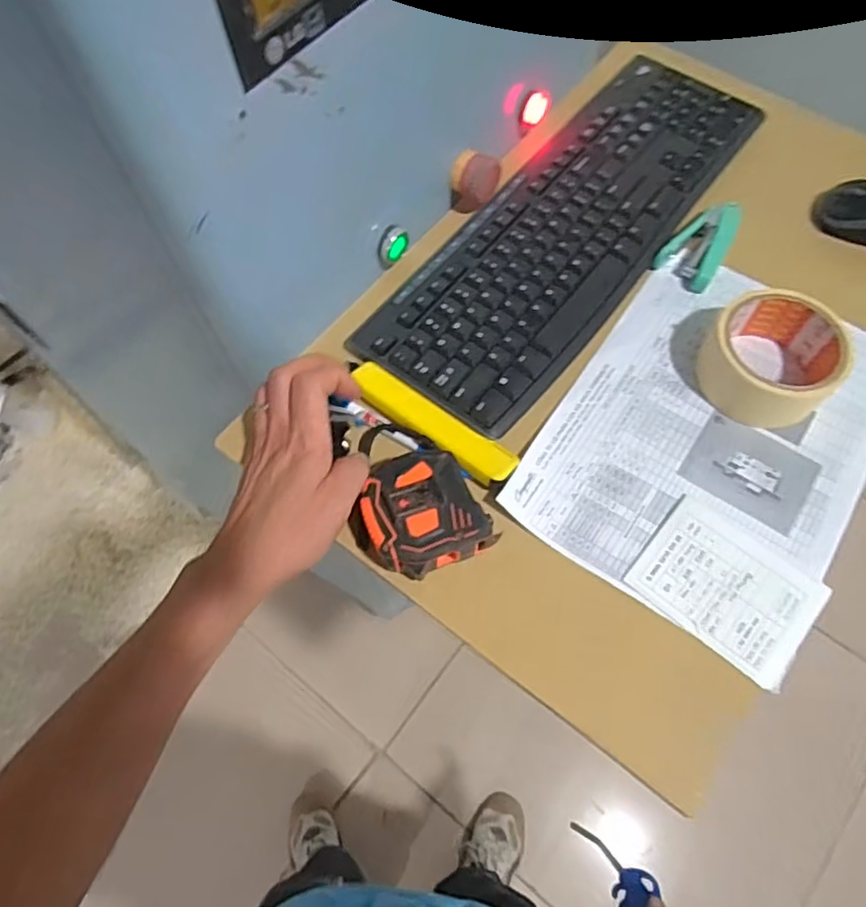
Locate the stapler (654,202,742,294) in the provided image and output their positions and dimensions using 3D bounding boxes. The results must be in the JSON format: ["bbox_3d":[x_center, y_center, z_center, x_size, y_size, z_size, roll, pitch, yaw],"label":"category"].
[{"bbox_3d":[0.229,-0.173,0.533,0.046,0.027,0.082,41,72,18],"label":"stapler"}]

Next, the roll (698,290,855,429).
[{"bbox_3d":[0.249,-0.070,0.469,0.088,0.057,0.091,-1,65,1],"label":"roll"}]

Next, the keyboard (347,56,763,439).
[{"bbox_3d":[0.123,-0.198,0.540,0.144,0.017,0.424,36,70,17],"label":"keyboard"}]

